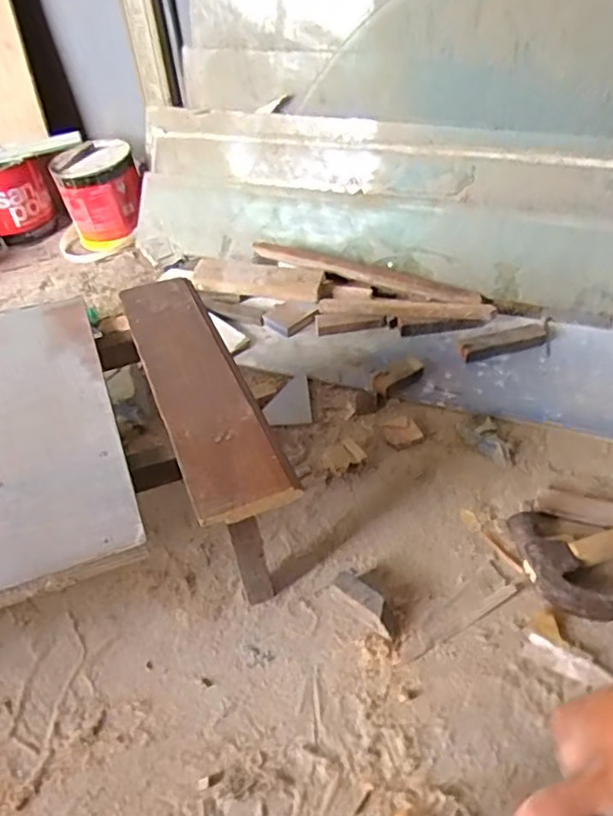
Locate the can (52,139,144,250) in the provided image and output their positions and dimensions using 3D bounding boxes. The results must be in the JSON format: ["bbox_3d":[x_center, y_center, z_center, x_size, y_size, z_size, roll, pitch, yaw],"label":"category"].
[{"bbox_3d":[-0.395,-0.405,1.230,0.158,0.171,0.134,-10,43,-4],"label":"can"}]

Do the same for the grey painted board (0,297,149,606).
[{"bbox_3d":[-0.227,0.007,0.550,0.108,0.016,0.344,-19,45,-13],"label":"grey painted board"}]

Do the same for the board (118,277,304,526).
[{"bbox_3d":[-0.105,-0.029,0.594,0.082,0.013,0.340,-19,46,-13],"label":"board"}]

